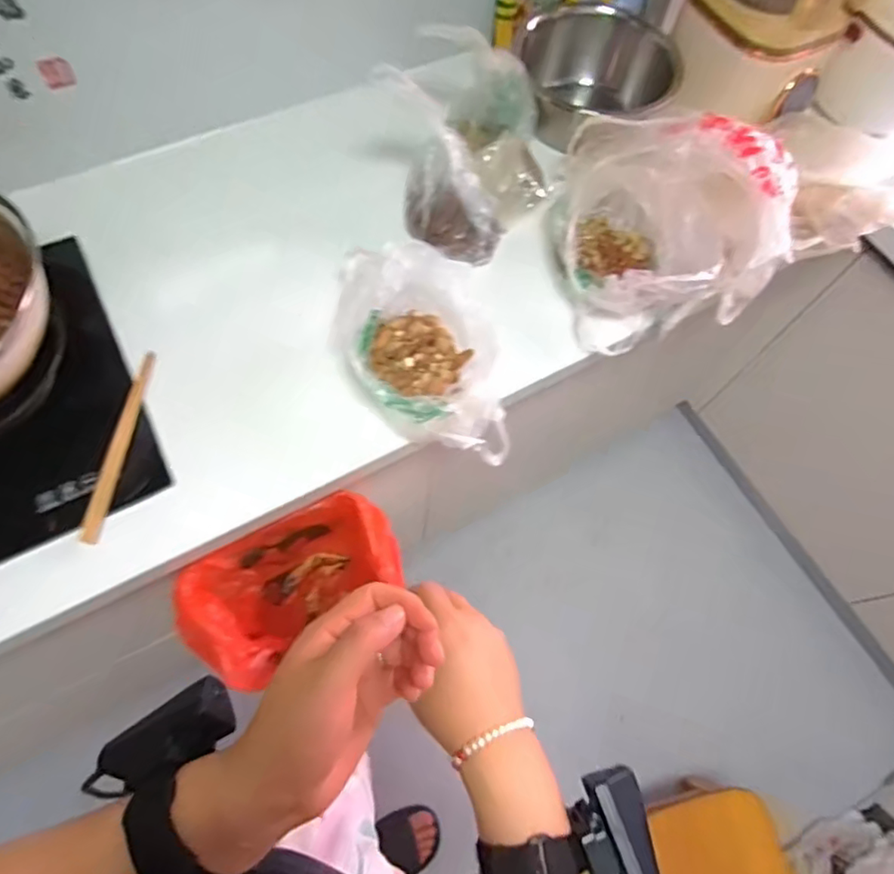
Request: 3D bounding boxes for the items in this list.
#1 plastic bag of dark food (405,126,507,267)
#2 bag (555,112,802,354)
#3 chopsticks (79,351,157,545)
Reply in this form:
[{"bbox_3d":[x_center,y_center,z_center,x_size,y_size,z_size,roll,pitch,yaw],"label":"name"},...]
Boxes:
[{"bbox_3d":[0.010,-0.323,0.786,0.141,0.114,0.086,30,68,10],"label":"plastic bag of dark food"},{"bbox_3d":[0.282,-0.268,0.759,0.298,0.165,0.286,23,67,7],"label":"bag"},{"bbox_3d":[-0.379,0.006,0.670,0.018,0.013,0.235,6,66,0],"label":"chopsticks"}]

